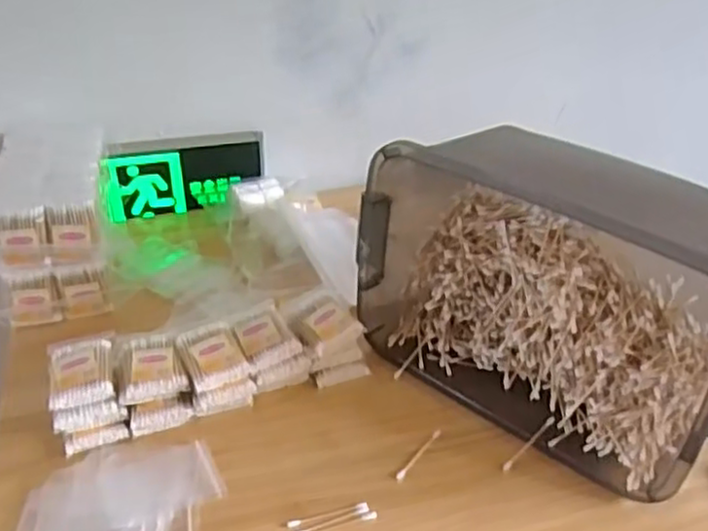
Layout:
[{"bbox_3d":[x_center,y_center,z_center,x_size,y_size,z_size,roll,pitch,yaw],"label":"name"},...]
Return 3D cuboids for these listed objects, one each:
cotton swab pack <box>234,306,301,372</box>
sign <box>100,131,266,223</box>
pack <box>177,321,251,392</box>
[{"bbox_3d":[-0.092,0.073,0.732,0.054,0.017,0.067,-17,39,-23],"label":"cotton swab pack"},{"bbox_3d":[-0.232,-0.123,0.992,0.215,0.107,0.042,-7,36,-10],"label":"sign"},{"bbox_3d":[-0.141,0.088,0.709,0.057,0.017,0.074,-16,39,-22],"label":"pack"}]

